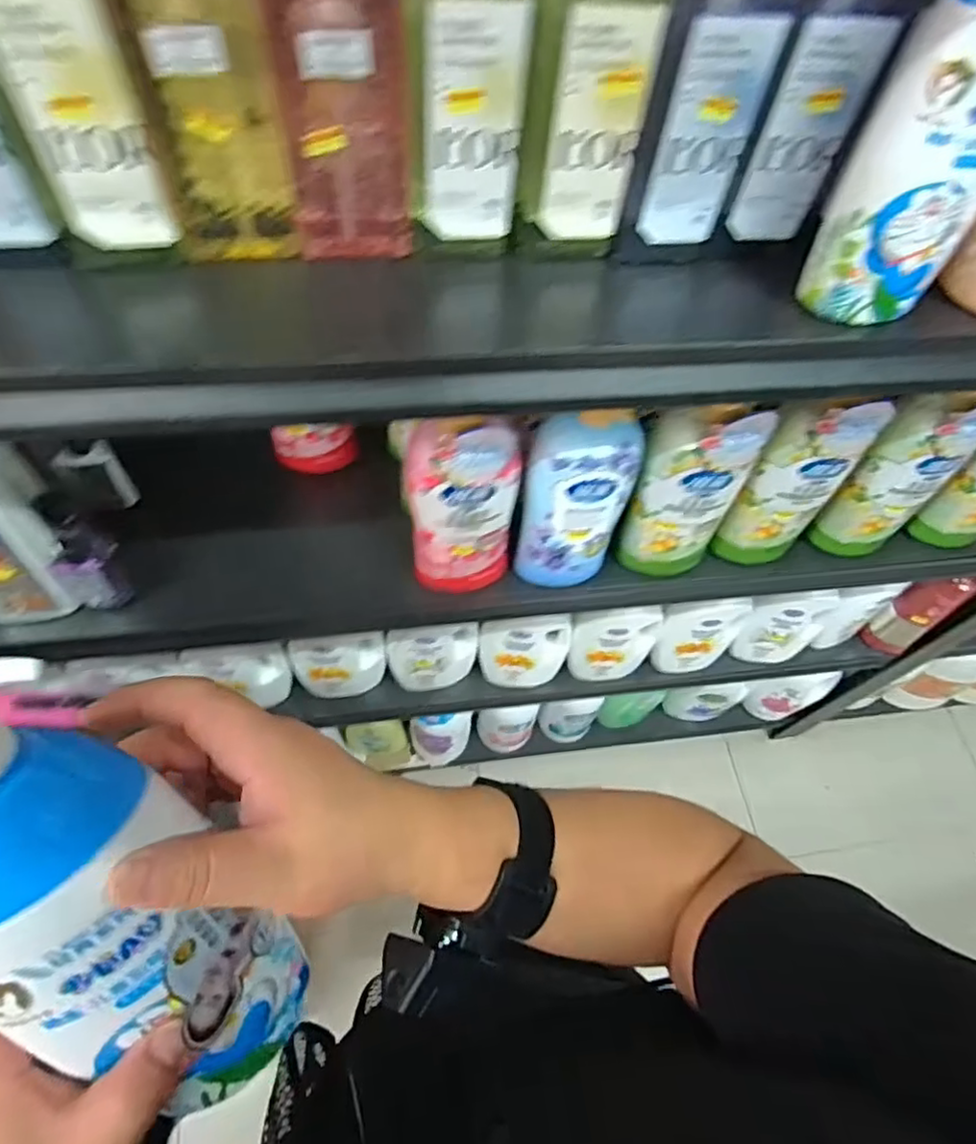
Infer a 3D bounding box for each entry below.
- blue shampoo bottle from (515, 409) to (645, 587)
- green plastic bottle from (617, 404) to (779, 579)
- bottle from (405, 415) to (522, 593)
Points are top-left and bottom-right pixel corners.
[{"bbox_3d":[0.088,-0.064,0.639,0.105,0.215,0.059,0,62,-3],"label":"blue shampoo bottle"},{"bbox_3d":[0.202,-0.073,0.646,0.108,0.233,0.055,13,62,4],"label":"green plastic bottle"},{"bbox_3d":[-0.025,-0.053,0.616,0.099,0.252,0.049,6,61,1],"label":"bottle"}]

